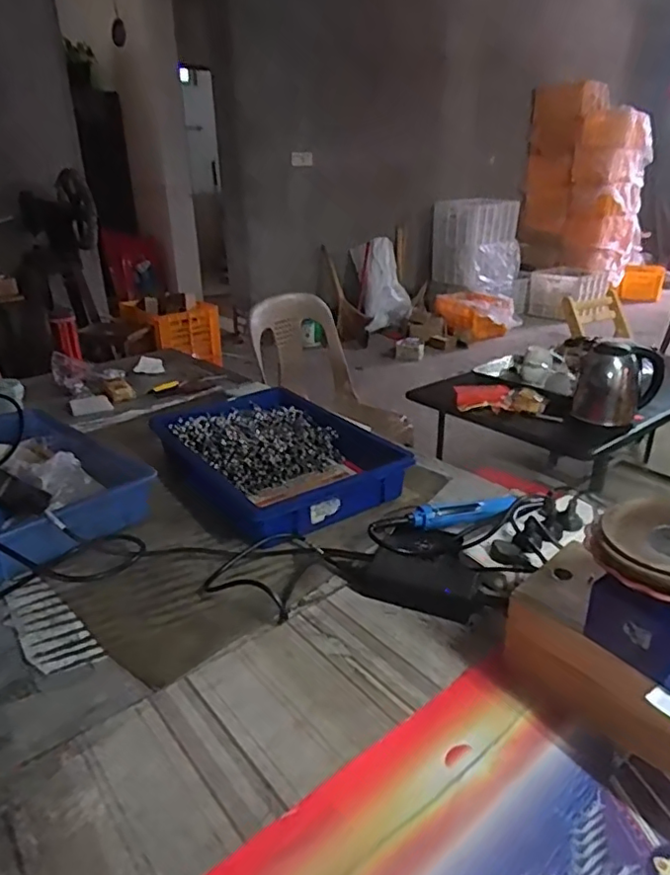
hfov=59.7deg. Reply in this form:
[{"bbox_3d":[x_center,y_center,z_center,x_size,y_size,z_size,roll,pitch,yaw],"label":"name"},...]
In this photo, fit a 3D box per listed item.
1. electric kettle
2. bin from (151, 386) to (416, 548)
[{"bbox_3d":[0.703,-0.139,1.447,0.161,0.181,0.145,19,31,39],"label":"electric kettle"},{"bbox_3d":[-0.101,0.031,1.004,0.294,0.087,0.401,-18,28,-32],"label":"bin"}]

